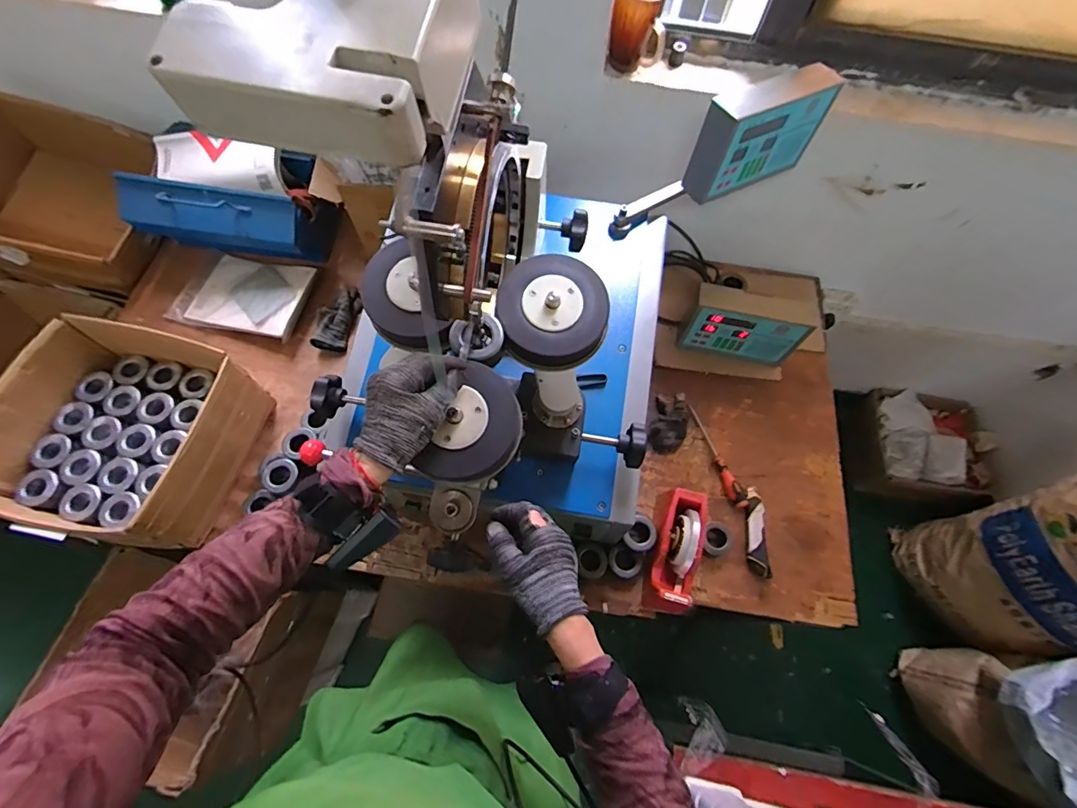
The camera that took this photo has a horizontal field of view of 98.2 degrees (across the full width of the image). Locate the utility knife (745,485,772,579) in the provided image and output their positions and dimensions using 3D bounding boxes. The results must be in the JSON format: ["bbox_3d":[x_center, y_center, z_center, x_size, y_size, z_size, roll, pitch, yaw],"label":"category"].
[{"bbox_3d":[0.408,0.235,0.872,0.041,0.017,0.166,4,66,-1],"label":"utility knife"}]

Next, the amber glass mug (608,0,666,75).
[{"bbox_3d":[0.165,-0.624,0.765,0.088,0.116,0.080,7,66,1],"label":"amber glass mug"}]

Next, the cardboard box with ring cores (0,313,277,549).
[{"bbox_3d":[-0.709,0.040,0.819,0.338,0.158,0.347,13,67,3],"label":"cardboard box with ring cores"}]

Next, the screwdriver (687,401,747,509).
[{"bbox_3d":[0.360,0.097,0.932,0.032,0.025,0.221,-13,68,-8],"label":"screwdriver"}]

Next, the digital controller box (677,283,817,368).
[{"bbox_3d":[0.422,-0.164,0.972,0.234,0.150,0.070,12,67,2],"label":"digital controller box"}]

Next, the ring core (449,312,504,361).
[{"bbox_3d":[-0.069,-0.077,0.528,0.059,0.023,0.051,-15,68,-9],"label":"ring core"}]

